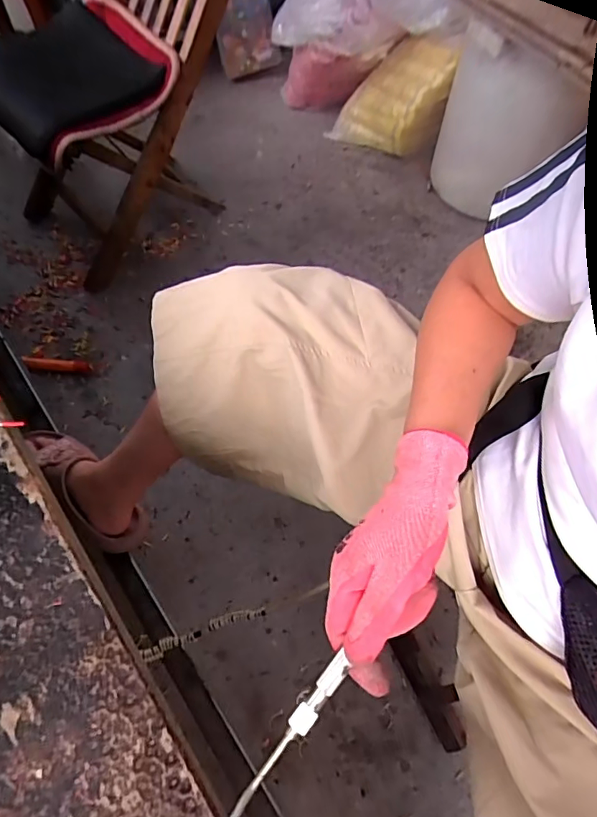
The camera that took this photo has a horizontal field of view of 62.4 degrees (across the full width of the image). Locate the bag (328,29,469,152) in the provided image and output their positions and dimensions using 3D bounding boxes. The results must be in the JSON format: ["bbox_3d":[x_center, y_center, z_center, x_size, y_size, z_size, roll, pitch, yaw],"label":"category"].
[{"bbox_3d":[0.253,-0.859,1.351,0.302,0.270,0.161,17,61,7],"label":"bag"}]

